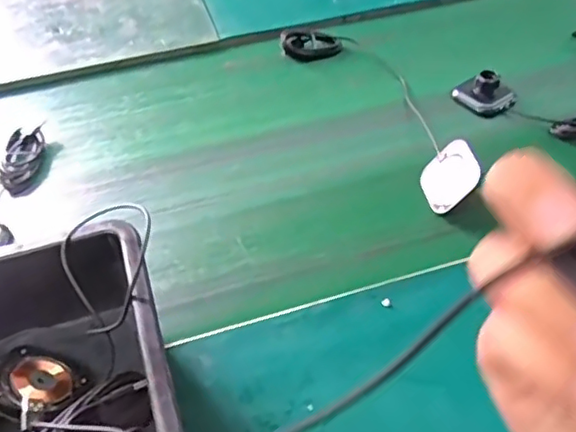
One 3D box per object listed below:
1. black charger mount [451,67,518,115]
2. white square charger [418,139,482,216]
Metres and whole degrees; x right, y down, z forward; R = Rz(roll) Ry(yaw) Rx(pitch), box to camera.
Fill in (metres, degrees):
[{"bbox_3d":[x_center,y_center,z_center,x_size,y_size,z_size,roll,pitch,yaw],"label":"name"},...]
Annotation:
[{"bbox_3d":[0.225,-0.141,0.692,0.061,0.031,0.050,-19,49,-16],"label":"black charger mount"},{"bbox_3d":[0.153,-0.038,0.585,0.005,0.062,0.056,14,42,-38],"label":"white square charger"}]

